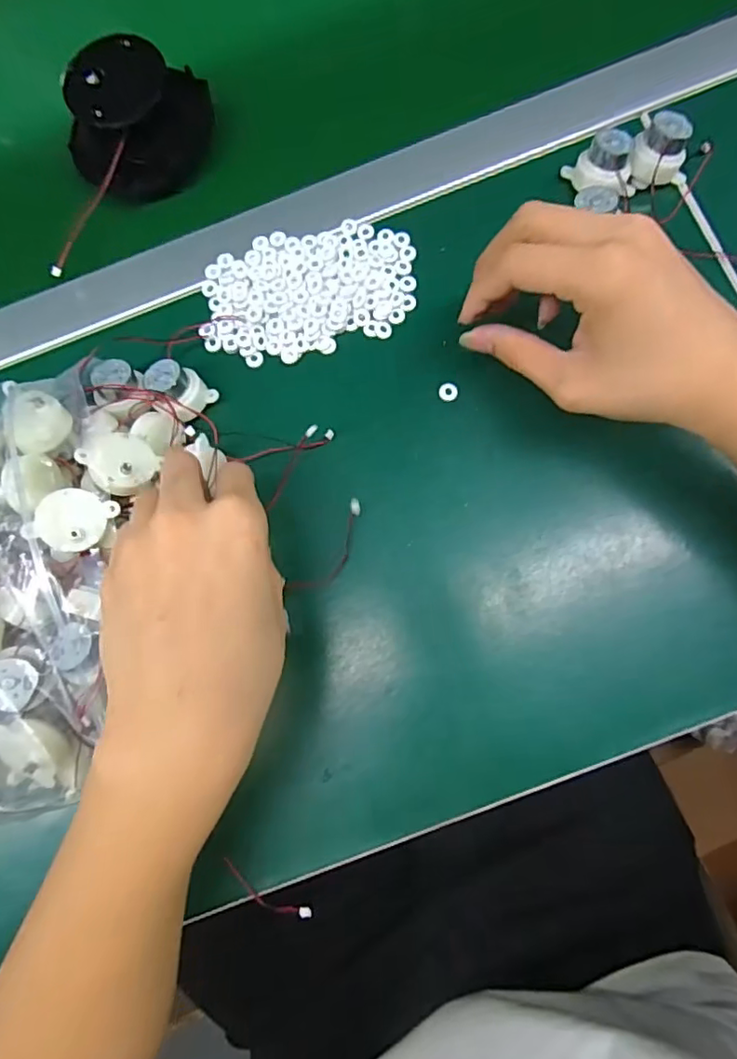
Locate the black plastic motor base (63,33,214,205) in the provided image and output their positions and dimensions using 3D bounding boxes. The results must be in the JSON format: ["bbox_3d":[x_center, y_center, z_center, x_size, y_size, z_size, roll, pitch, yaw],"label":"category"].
[{"bbox_3d":[-0.148,-0.255,0.353,0.069,0.043,0.084,26,83,8],"label":"black plastic motor base"}]

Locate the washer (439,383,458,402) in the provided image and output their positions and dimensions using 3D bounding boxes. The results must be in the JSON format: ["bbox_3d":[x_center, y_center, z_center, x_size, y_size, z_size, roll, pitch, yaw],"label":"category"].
[{"bbox_3d":[0.047,-0.082,0.331,0.011,0.004,0.012,-6,79,3],"label":"washer"}]

